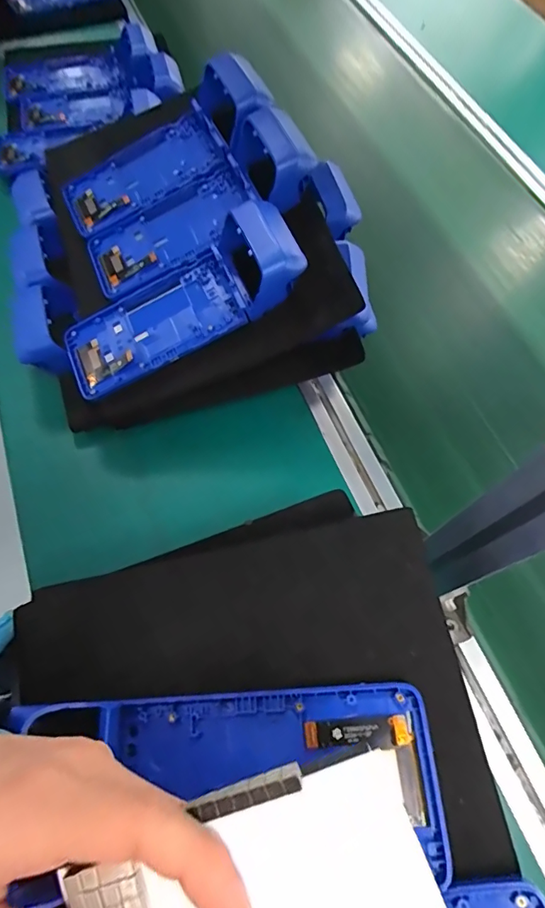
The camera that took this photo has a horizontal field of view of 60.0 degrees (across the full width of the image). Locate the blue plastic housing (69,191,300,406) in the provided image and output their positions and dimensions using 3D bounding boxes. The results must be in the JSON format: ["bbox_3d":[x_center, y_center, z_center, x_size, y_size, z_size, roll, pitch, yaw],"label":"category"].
[{"bbox_3d":[-0.082,-0.130,0.426,0.231,0.063,0.090,-26,65,14],"label":"blue plastic housing"}]

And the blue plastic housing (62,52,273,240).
[{"bbox_3d":[-0.106,-0.293,0.474,0.228,0.064,0.090,-27,65,15],"label":"blue plastic housing"}]

